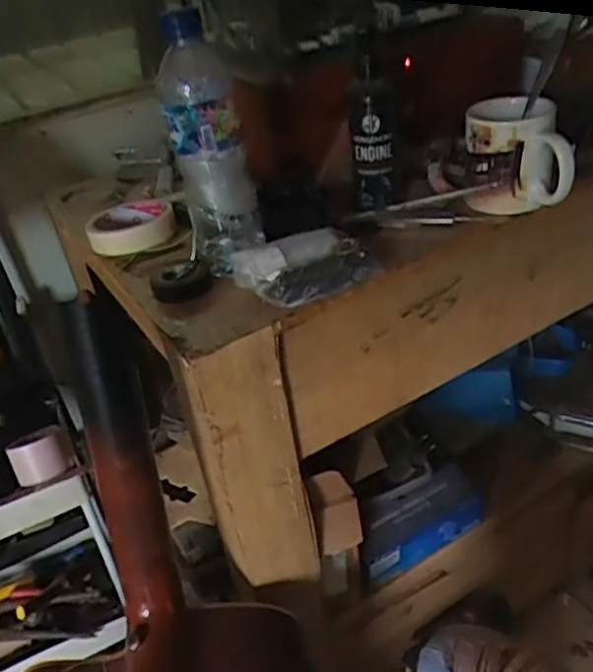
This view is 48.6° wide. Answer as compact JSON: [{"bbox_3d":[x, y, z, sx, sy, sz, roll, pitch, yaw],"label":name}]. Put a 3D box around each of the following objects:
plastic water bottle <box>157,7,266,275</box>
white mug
[{"bbox_3d":[-0.074,-0.165,0.582,0.069,0.211,0.058,-11,33,-3],"label":"plastic water bottle"},{"bbox_3d":[0.218,-0.183,0.656,0.096,0.095,0.103,-2,33,9],"label":"white mug"}]

